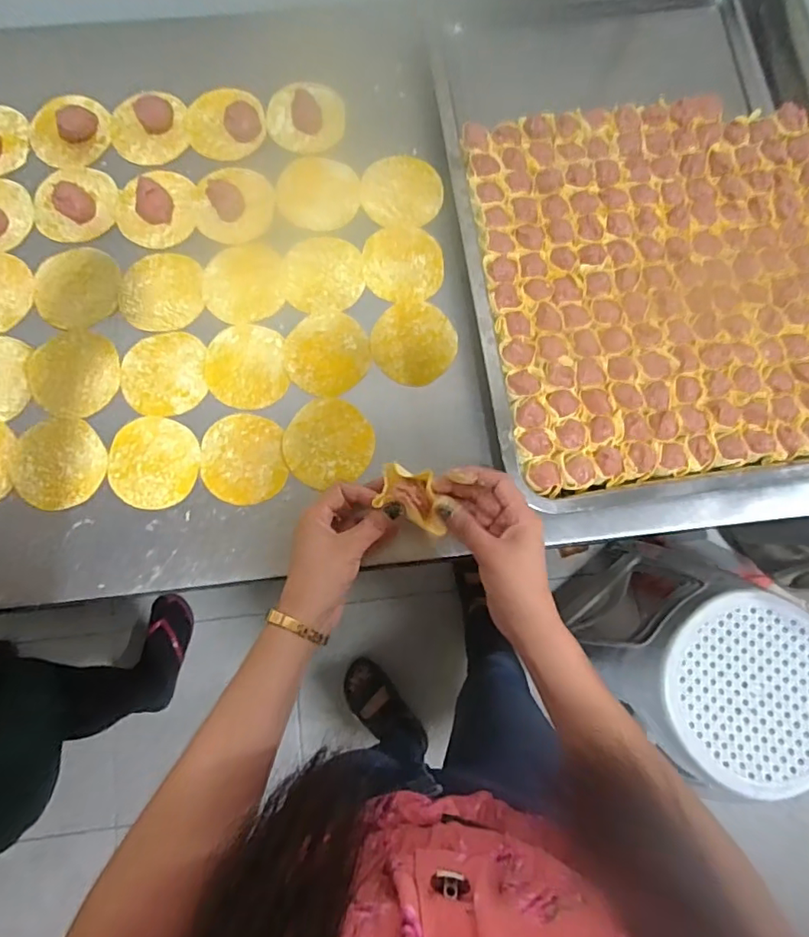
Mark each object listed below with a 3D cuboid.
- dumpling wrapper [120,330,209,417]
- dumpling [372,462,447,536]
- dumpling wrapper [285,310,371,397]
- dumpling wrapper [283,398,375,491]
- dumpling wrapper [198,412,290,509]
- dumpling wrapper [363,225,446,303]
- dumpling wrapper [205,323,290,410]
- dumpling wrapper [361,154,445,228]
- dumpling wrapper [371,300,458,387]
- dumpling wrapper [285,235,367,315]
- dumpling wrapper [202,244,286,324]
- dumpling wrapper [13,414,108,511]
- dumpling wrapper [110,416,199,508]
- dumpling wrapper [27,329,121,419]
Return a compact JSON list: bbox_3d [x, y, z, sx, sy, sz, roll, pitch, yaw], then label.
[{"bbox_3d":[-0.225,-0.090,0.516,0.075,0.004,0.081,-6,79,-3],"label":"dumpling wrapper"},{"bbox_3d":[0.008,0.023,0.438,0.057,0.022,0.045,17,80,3],"label":"dumpling"},{"bbox_3d":[-0.074,-0.111,0.529,0.079,0.004,0.081,1,79,-3],"label":"dumpling wrapper"},{"bbox_3d":[-0.071,-0.024,0.512,0.081,0.004,0.080,0,82,-3],"label":"dumpling wrapper"},{"bbox_3d":[-0.149,-0.009,0.506,0.074,0.004,0.084,-11,79,-4],"label":"dumpling wrapper"},{"bbox_3d":[-0.001,-0.204,0.547,0.077,0.004,0.080,0,79,-2],"label":"dumpling wrapper"},{"bbox_3d":[-0.150,-0.098,0.521,0.073,0.004,0.084,-10,79,-4],"label":"dumpling wrapper"},{"bbox_3d":[-0.002,-0.286,0.568,0.081,0.004,0.081,3,78,-1],"label":"dumpling wrapper"},{"bbox_3d":[0.008,-0.122,0.535,0.080,0.004,0.082,0,79,-2],"label":"dumpling wrapper"},{"bbox_3d":[-0.078,-0.192,0.540,0.076,0.006,0.076,0,79,-2],"label":"dumpling wrapper"},{"bbox_3d":[-0.157,-0.182,0.542,0.076,0.004,0.080,0,84,0],"label":"dumpling wrapper"},{"bbox_3d":[-0.315,-0.008,0.502,0.078,0.005,0.085,1,77,-6],"label":"dumpling wrapper"},{"bbox_3d":[-0.229,-0.006,0.502,0.079,0.004,0.080,1,79,-5],"label":"dumpling wrapper"},{"bbox_3d":[-0.310,-0.090,0.516,0.078,0.004,0.087,-24,80,-6],"label":"dumpling wrapper"}]

